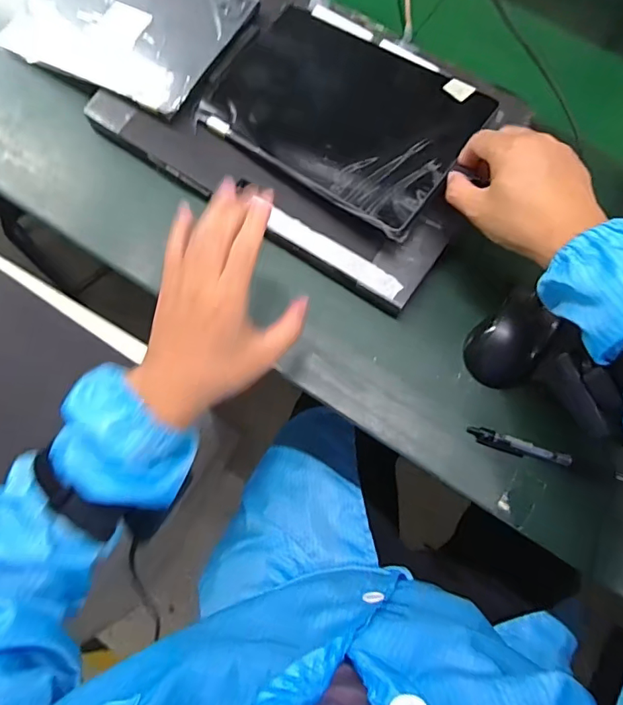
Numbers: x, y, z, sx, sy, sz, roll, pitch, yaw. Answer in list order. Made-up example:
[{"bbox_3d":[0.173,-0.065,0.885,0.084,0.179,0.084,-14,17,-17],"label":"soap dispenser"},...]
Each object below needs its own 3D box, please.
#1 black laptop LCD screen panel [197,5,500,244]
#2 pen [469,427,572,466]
[{"bbox_3d":[0.027,-0.235,0.482,0.248,0.007,0.174,34,79,16],"label":"black laptop LCD screen panel"},{"bbox_3d":[0.189,0.086,0.457,0.090,0.011,0.015,19,75,4],"label":"pen"}]

